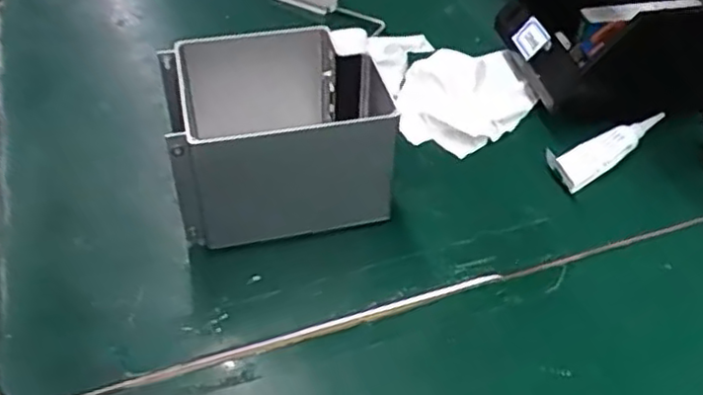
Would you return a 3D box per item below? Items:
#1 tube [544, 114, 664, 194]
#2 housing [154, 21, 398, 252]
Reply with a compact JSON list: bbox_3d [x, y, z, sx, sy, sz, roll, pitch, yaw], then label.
[{"bbox_3d":[0.224,-0.045,0.599,0.123,0.015,0.034,-26,51,-26],"label":"tube"},{"bbox_3d":[-0.054,-0.052,0.533,0.162,0.103,0.133,-7,48,-10],"label":"housing"}]

